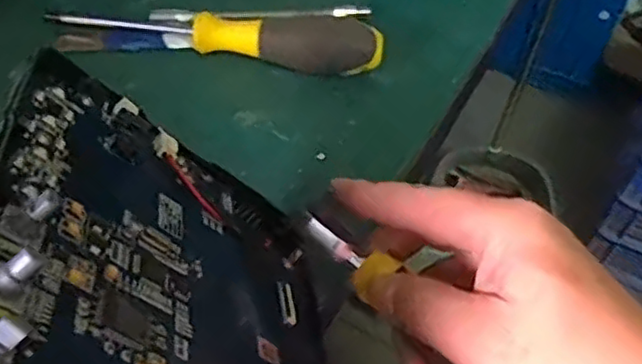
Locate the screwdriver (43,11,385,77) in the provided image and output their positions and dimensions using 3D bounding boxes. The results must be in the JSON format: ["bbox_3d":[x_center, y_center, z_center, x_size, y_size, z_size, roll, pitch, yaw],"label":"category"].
[{"bbox_3d":[-0.062,-0.093,0.394,0.196,0.025,0.026,11,50,5],"label":"screwdriver"}]

